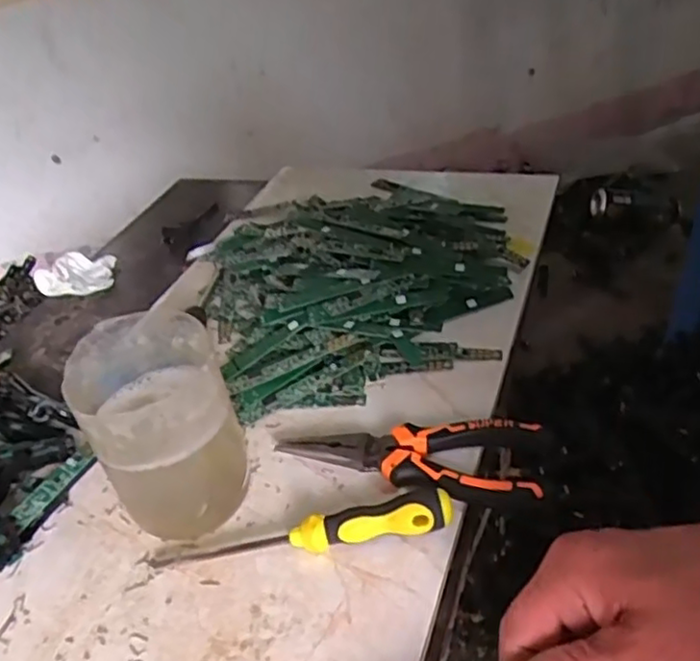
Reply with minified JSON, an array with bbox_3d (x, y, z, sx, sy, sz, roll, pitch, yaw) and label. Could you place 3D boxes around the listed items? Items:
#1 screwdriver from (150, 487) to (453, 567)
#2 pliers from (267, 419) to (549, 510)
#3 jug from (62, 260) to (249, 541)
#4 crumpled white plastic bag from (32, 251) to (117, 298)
[{"bbox_3d":[-0.025,0.105,0.358,0.157,0.026,0.020,-8,35,3],"label":"screwdriver"},{"bbox_3d":[0.034,0.068,0.392,0.147,0.020,0.054,5,38,20],"label":"pliers"},{"bbox_3d":[-0.100,0.055,0.365,0.075,0.100,0.075,-21,38,-17],"label":"jug"},{"bbox_3d":[-0.261,-0.056,0.640,0.071,0.023,0.055,-16,35,-8],"label":"crumpled white plastic bag"}]

